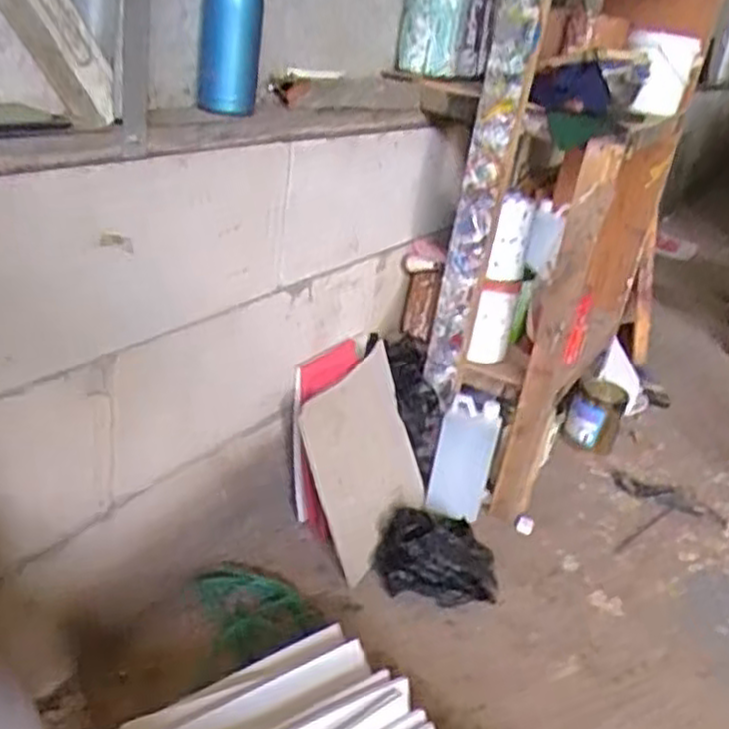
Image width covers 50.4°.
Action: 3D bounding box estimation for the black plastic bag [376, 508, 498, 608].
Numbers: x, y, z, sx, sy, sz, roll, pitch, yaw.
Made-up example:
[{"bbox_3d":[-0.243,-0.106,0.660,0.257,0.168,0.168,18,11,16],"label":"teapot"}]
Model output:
[{"bbox_3d":[0.114,0.308,1.232,0.188,0.086,0.143,5,25,-4],"label":"black plastic bag"}]

